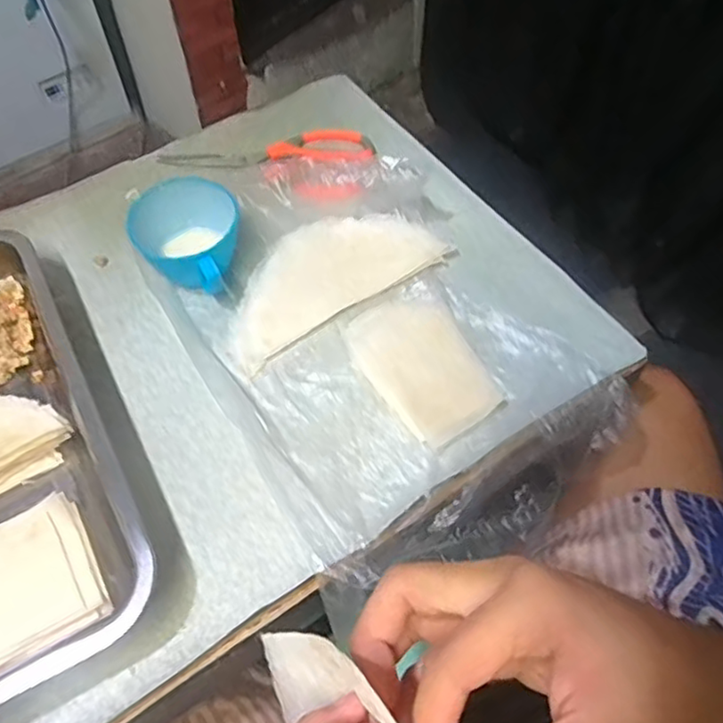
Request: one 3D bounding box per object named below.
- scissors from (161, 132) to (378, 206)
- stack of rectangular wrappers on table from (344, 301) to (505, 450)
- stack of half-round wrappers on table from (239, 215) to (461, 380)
[{"bbox_3d":[-0.089,-0.201,0.616,0.201,0.011,0.039,-9,58,-6],"label":"scissors"},{"bbox_3d":[0.048,0.002,0.491,0.086,0.006,0.124,-24,61,-15],"label":"stack of rectangular wrappers on table"},{"bbox_3d":[-0.030,-0.077,0.536,0.197,0.011,0.091,-31,63,-18],"label":"stack of half-round wrappers on table"}]

